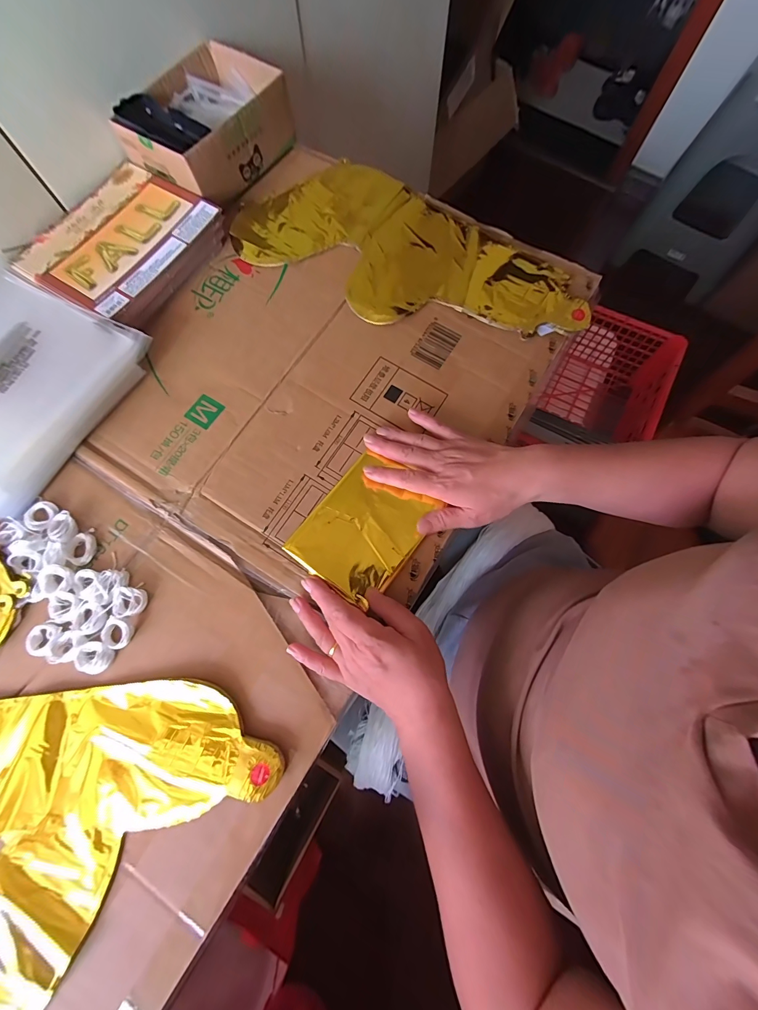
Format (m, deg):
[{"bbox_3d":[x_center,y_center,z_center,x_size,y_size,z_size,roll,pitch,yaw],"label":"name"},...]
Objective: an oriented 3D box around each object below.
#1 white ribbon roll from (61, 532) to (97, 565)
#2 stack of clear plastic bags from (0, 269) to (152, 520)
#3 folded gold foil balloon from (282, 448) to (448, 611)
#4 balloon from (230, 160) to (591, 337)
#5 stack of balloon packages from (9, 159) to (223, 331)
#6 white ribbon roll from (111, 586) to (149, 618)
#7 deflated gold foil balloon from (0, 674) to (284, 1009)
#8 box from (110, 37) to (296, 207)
[{"bbox_3d":[-0.289,0.042,0.352,0.026,0.008,0.029,18,75,5],"label":"white ribbon roll"},{"bbox_3d":[-0.401,-0.131,0.389,0.239,0.035,0.225,28,76,7],"label":"stack of clear plastic bags"},{"bbox_3d":[-0.012,0.021,0.369,0.101,0.011,0.135,37,71,5],"label":"folded gold foil balloon"},{"bbox_3d":[0.036,-0.301,0.445,0.415,0.009,0.195,32,77,8],"label":"balloon"},{"bbox_3d":[-0.307,-0.314,0.441,0.177,0.031,0.193,28,76,8],"label":"stack of balloon packages"},{"bbox_3d":[-0.231,0.090,0.337,0.027,0.011,0.026,0,74,0],"label":"white ribbon roll"},{"bbox_3d":[-0.316,0.282,0.284,0.334,0.013,0.374,28,76,8],"label":"deflated gold foil balloon"},{"bbox_3d":[-0.217,-0.476,0.462,0.137,0.066,0.179,34,77,9],"label":"box"}]

